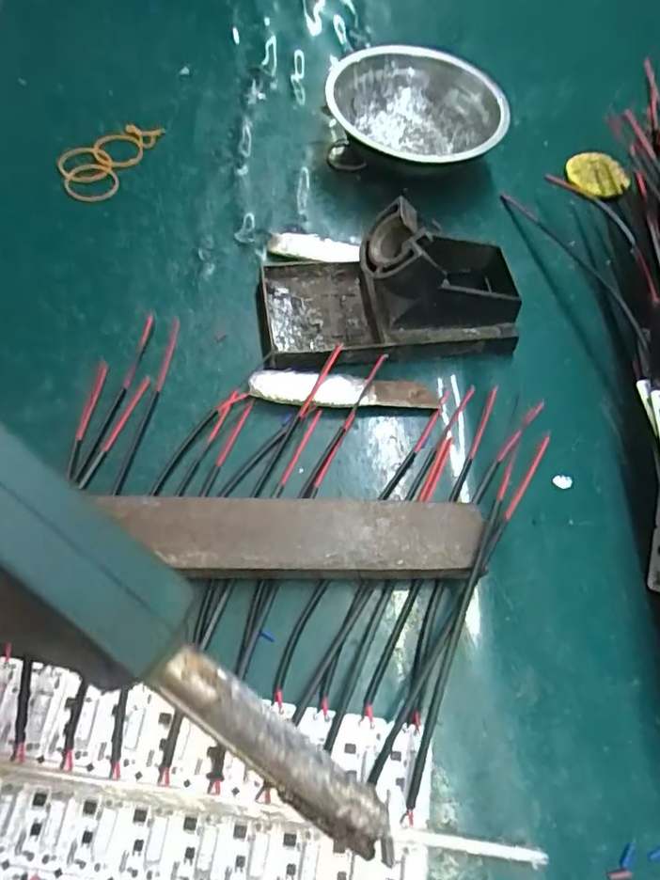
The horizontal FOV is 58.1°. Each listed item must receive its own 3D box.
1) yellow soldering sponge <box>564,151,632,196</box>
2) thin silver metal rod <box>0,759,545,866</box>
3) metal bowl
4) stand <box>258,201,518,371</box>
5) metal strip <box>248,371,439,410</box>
[{"bbox_3d":[0.201,-0.201,0.450,0.046,0.007,0.041,-2,62,-6],"label":"yellow soldering sponge"},{"bbox_3d":[-0.054,0.142,0.233,0.276,0.012,0.007,9,62,0],"label":"thin silver metal rod"},{"bbox_3d":[0.061,-0.239,0.443,0.125,0.043,0.125,2,62,-4],"label":"metal bowl"},{"bbox_3d":[0.037,-0.093,0.340,0.150,0.063,0.081,-9,63,-9],"label":"stand"},{"bbox_3d":[0.009,-0.028,0.331,0.104,0.011,0.020,-1,62,-5],"label":"metal strip"}]

